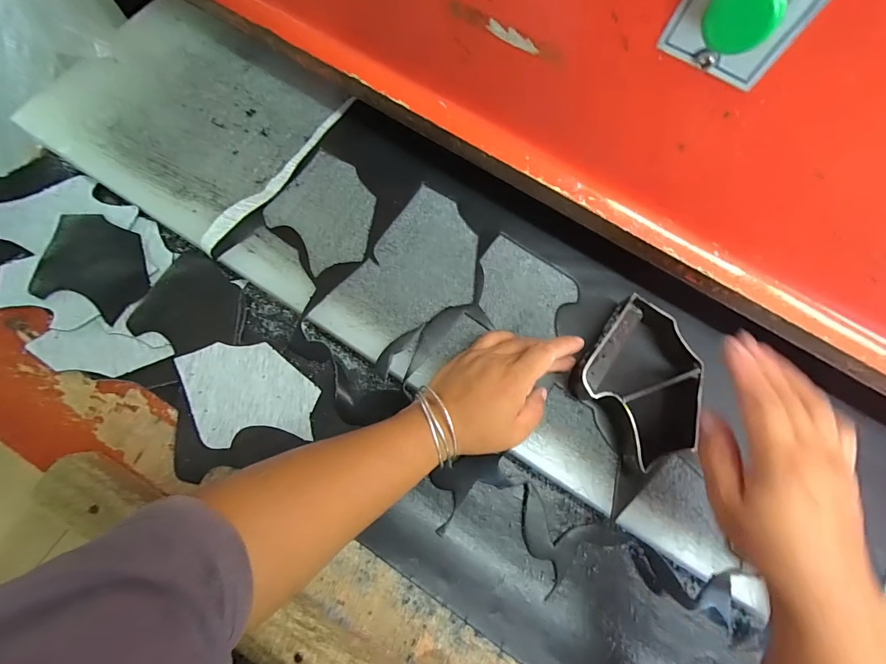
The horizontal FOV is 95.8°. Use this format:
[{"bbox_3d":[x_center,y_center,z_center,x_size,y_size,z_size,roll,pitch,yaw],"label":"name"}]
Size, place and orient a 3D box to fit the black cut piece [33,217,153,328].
[{"bbox_3d":[-0.356,-0.071,0.412,0.104,0.010,0.116,3,62,-13],"label":"black cut piece"}]

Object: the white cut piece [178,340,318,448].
[{"bbox_3d":[-0.187,0.058,0.388,0.119,0.009,0.098,-1,65,-18],"label":"white cut piece"}]

